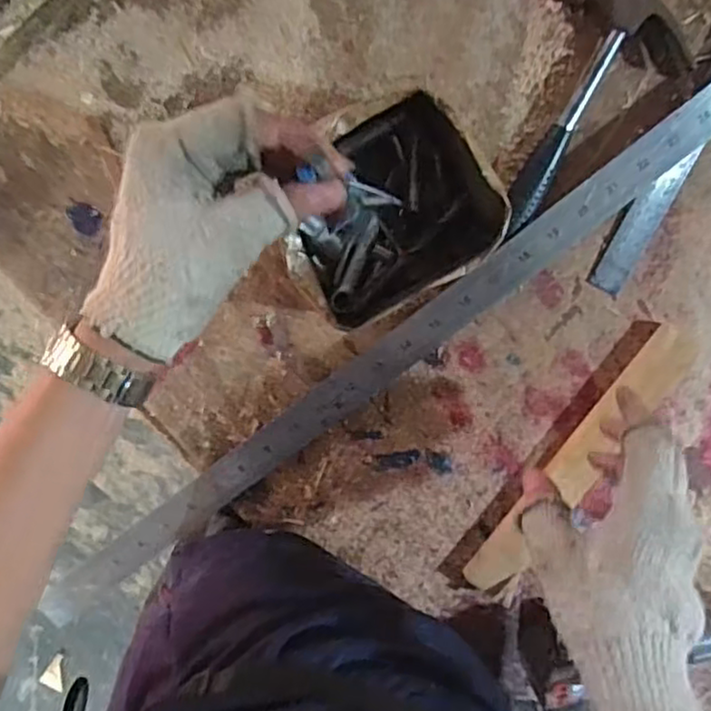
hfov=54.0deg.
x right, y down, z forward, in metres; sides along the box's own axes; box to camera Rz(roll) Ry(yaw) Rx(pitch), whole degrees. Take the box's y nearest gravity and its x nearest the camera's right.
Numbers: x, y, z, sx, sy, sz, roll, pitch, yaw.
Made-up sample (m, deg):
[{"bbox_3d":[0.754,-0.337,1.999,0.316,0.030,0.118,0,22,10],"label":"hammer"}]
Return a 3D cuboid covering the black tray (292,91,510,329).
[{"bbox_3d":[0.022,-0.088,0.442,0.122,0.084,0.109,-30,102,4],"label":"black tray"}]

